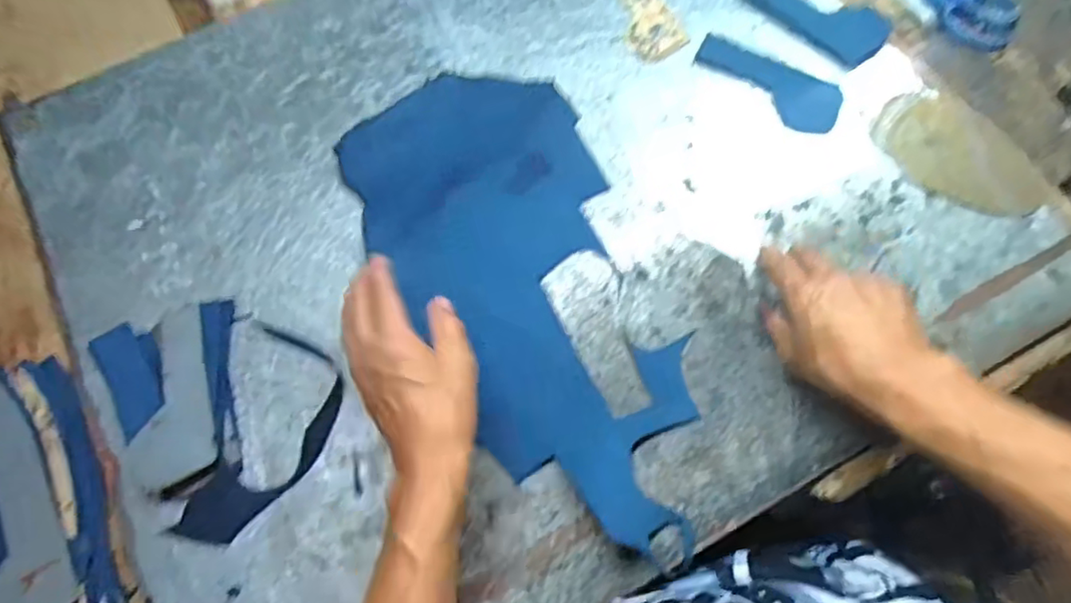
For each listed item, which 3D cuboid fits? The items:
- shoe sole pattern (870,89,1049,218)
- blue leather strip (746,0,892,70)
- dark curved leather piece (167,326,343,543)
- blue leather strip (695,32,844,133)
[{"bbox_3d":[0.362,-0.126,0.535,0.078,0.007,0.141,-44,73,-2],"label":"shoe sole pattern"},{"bbox_3d":[0.269,-0.278,0.598,0.134,0.008,0.064,42,88,14],"label":"blue leather strip"},{"bbox_3d":[-0.200,0.105,0.475,0.079,0.009,0.159,17,71,7],"label":"dark curved leather piece"},{"bbox_3d":[0.213,-0.200,0.575,0.136,0.006,0.051,27,73,10],"label":"blue leather strip"}]

